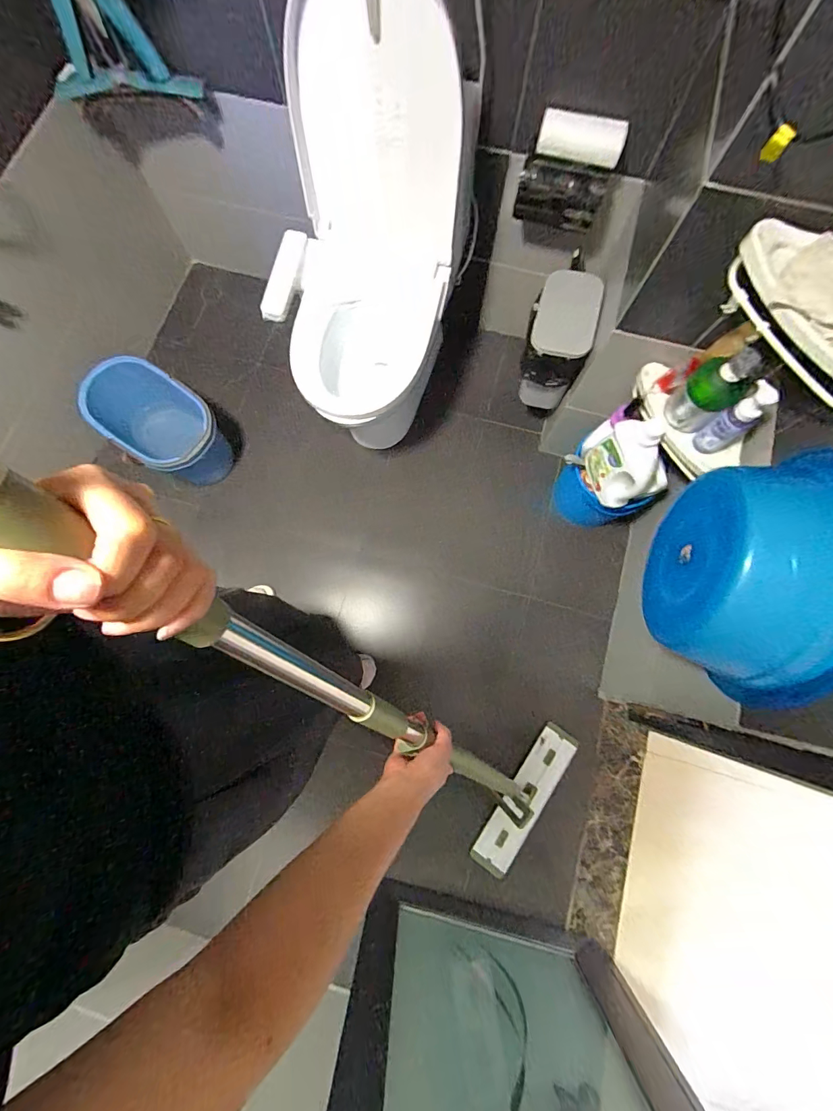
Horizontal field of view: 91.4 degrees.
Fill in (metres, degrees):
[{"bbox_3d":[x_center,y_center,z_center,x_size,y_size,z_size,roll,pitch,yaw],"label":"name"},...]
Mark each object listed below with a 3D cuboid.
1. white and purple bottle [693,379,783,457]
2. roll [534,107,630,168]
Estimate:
[{"bbox_3d":[0.662,-0.280,0.847,0.045,0.185,0.068,-33,80,-6],"label":"white and purple bottle"},{"bbox_3d":[0.371,-0.941,0.916,0.194,0.057,0.064,18,79,4],"label":"roll"}]

